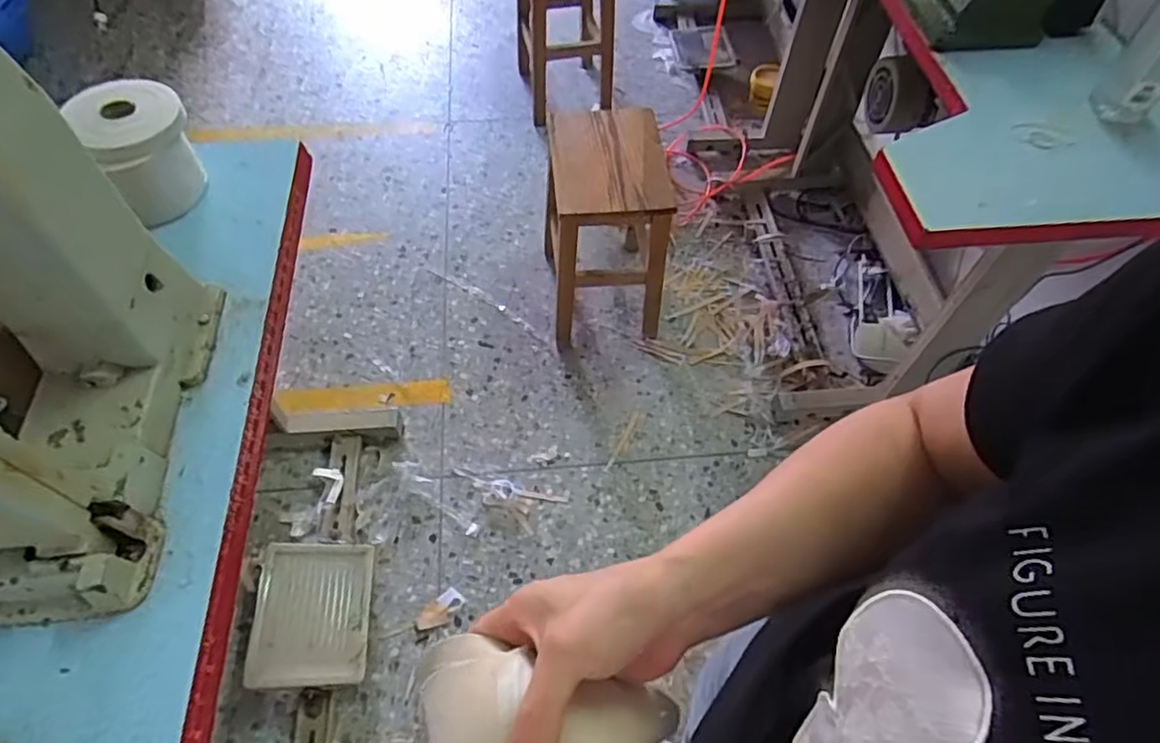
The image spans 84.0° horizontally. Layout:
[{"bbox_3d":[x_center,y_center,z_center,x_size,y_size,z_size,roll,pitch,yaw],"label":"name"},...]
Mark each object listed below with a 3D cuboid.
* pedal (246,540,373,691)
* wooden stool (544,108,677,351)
[{"bbox_3d":[-0.520,0.456,1.233,0.227,0.039,0.272,3,54,-16],"label":"pedal"},{"bbox_3d":[0.054,-0.337,1.546,0.255,0.447,0.311,-7,59,-8],"label":"wooden stool"}]

